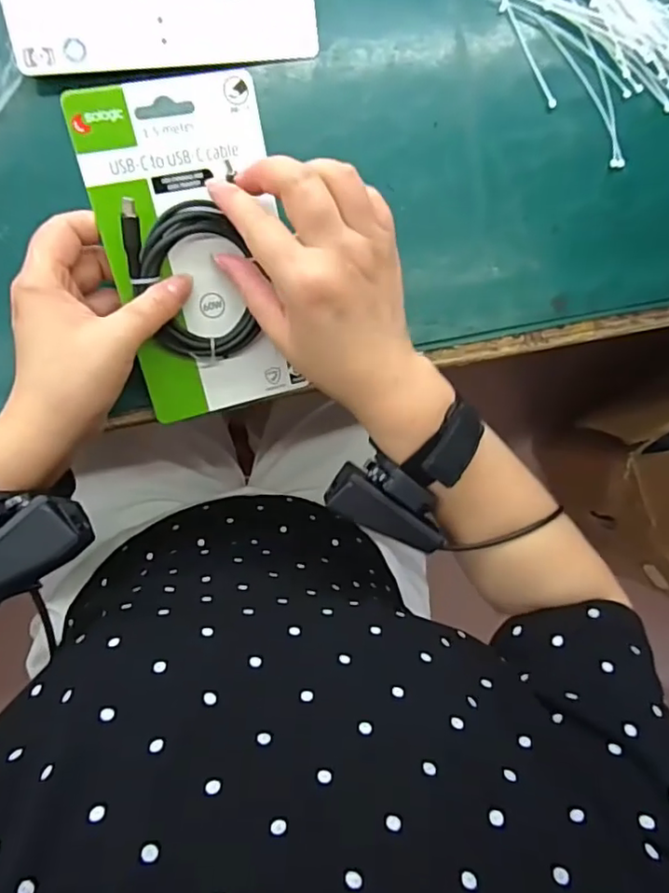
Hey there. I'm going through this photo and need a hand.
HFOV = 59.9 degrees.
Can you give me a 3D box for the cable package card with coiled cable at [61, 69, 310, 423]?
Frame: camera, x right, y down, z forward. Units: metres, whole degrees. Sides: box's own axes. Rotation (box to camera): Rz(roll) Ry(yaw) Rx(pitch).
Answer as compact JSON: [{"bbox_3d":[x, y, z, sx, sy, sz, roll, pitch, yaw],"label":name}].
[{"bbox_3d":[-0.078,-0.107,0.332,0.094,0.025,0.179,-11,112,-7],"label":"cable package card with coiled cable"}]

